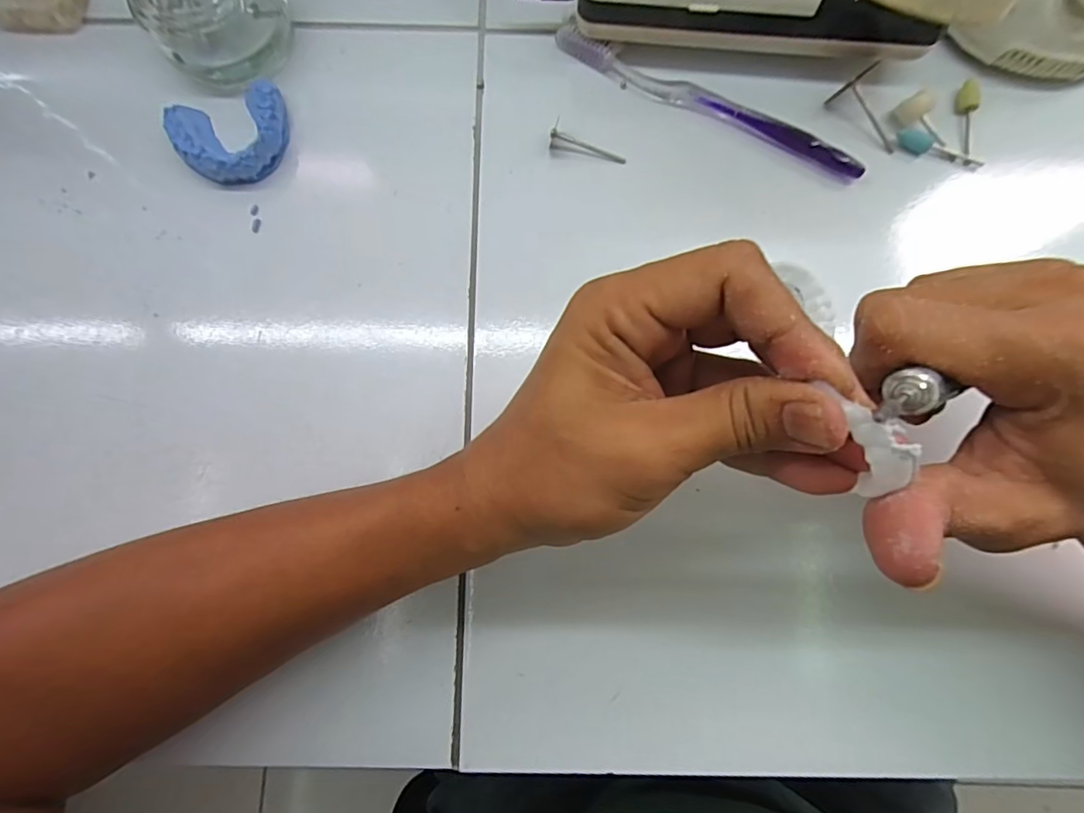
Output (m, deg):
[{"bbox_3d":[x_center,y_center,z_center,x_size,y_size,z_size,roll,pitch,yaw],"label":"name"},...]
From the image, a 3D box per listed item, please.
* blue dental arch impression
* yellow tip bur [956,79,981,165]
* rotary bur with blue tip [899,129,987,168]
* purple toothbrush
[{"bbox_3d":[-0.172,-0.151,0.291,0.060,0.017,0.053,-17,80,-3],"label":"blue dental arch impression"},{"bbox_3d":[0.244,-0.162,0.301,0.009,0.008,0.047,3,82,1],"label":"yellow tip bur"},{"bbox_3d":[0.226,-0.145,0.299,0.051,0.007,0.012,22,81,4],"label":"rotary bur with blue tip"},{"bbox_3d":[0.093,-0.172,0.300,0.186,0.011,0.013,26,81,5],"label":"purple toothbrush"}]

